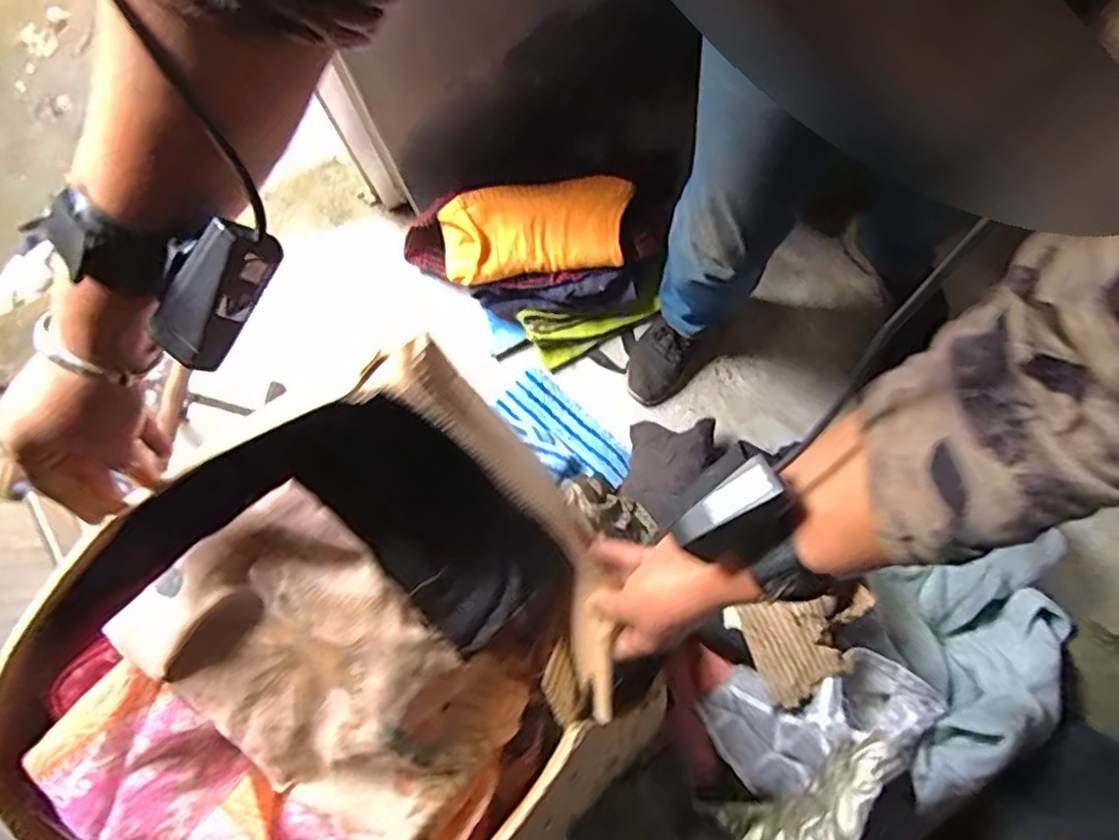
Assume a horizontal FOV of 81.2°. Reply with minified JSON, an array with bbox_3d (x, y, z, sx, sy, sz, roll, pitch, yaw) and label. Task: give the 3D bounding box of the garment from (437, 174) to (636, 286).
[{"bbox_3d":[-0.046,-0.308,1.047,0.319,0.053,0.146,-7,80,-1],"label":"garment"}]

